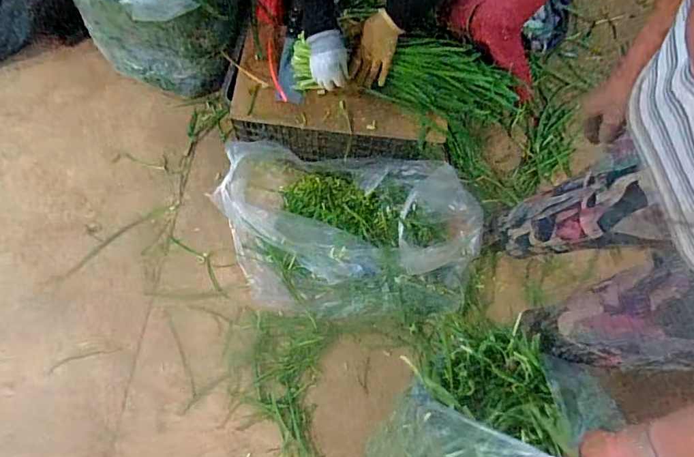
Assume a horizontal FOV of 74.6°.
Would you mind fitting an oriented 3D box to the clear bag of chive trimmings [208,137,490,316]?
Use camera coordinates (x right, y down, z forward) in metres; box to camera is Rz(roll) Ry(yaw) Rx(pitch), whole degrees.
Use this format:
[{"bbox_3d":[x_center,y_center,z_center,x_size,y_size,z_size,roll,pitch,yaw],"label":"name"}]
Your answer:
[{"bbox_3d":[0.007,0.014,1.168,0.641,0.242,0.424,6,75,0],"label":"clear bag of chive trimmings"}]

